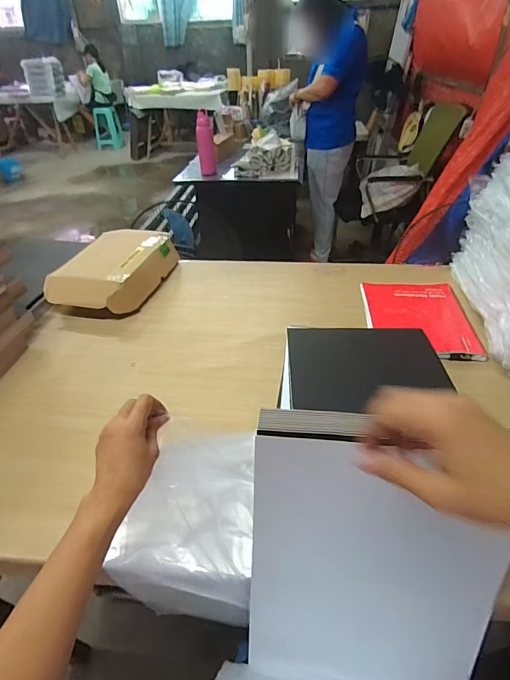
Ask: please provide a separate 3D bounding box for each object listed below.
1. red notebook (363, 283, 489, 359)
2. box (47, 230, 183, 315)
[{"bbox_3d":[0.365,-0.061,0.865,0.222,0.011,0.295,3,39,7],"label":"red notebook"},{"bbox_3d":[-0.362,-0.194,1.021,0.235,0.083,0.363,5,39,9],"label":"box"}]

